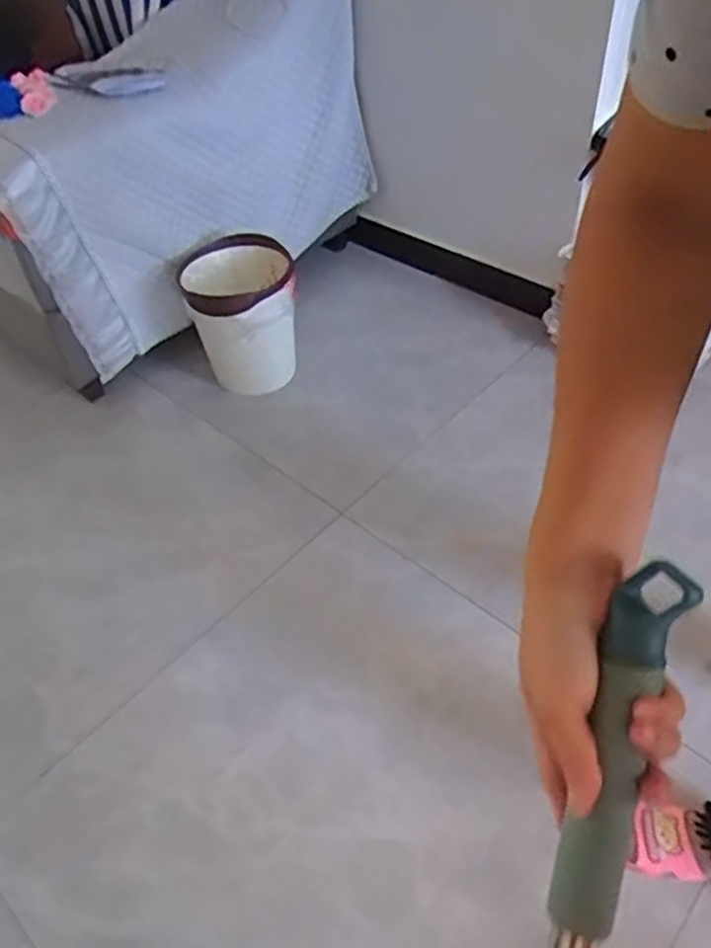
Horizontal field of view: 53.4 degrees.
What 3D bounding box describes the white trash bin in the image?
[{"bbox_3d":[-0.249,-0.345,1.600,0.238,0.261,0.253,-18,48,-12],"label":"white trash bin"}]

